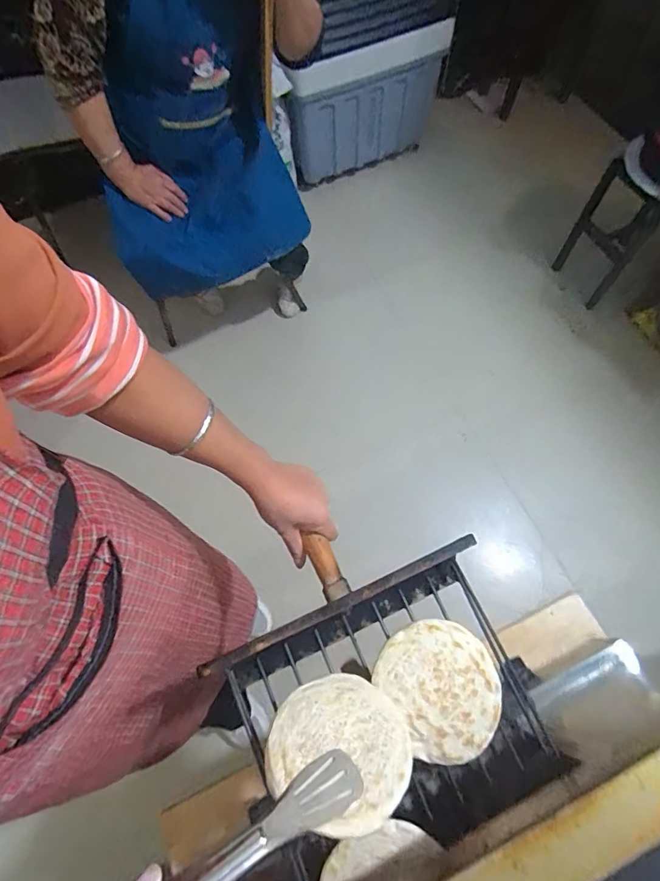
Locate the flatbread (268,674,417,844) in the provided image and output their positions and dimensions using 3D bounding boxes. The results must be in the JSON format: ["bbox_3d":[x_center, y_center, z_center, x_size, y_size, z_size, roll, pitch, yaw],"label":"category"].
[{"bbox_3d":[0.010,0.273,0.402,0.125,0.007,0.121,-1,31,1],"label":"flatbread"}]

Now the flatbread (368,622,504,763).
[{"bbox_3d":[0.113,0.245,0.445,0.110,0.009,0.120,-1,67,2],"label":"flatbread"}]

